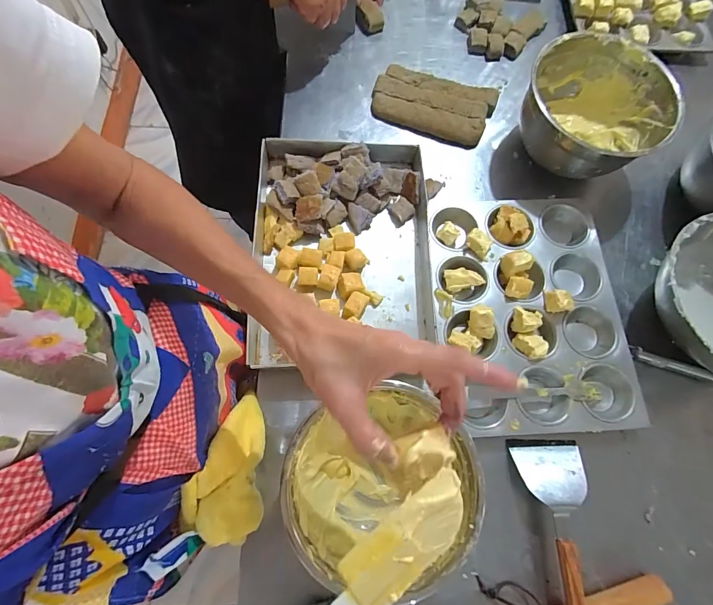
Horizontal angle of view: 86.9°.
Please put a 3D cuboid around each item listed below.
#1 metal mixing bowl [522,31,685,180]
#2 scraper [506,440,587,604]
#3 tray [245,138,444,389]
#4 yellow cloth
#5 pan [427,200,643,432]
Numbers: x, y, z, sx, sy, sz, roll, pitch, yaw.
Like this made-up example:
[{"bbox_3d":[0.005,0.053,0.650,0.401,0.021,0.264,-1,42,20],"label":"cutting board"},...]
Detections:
[{"bbox_3d":[0.350,-0.284,0.570,0.197,0.102,0.193,2,71,-5],"label":"metal mixing bowl"},{"bbox_3d":[0.237,0.272,0.429,0.086,0.041,0.214,1,72,-3],"label":"scraper"},{"bbox_3d":[-0.014,-0.087,0.532,0.262,0.046,0.318,0,72,-2],"label":"tray"},{"bbox_3d":[-0.132,0.162,0.402,0.070,0.058,0.156,0,36,-1],"label":"yellow cloth"},{"bbox_3d":[0.232,0.005,0.522,0.252,0.037,0.336,-2,72,-2],"label":"pan"}]

